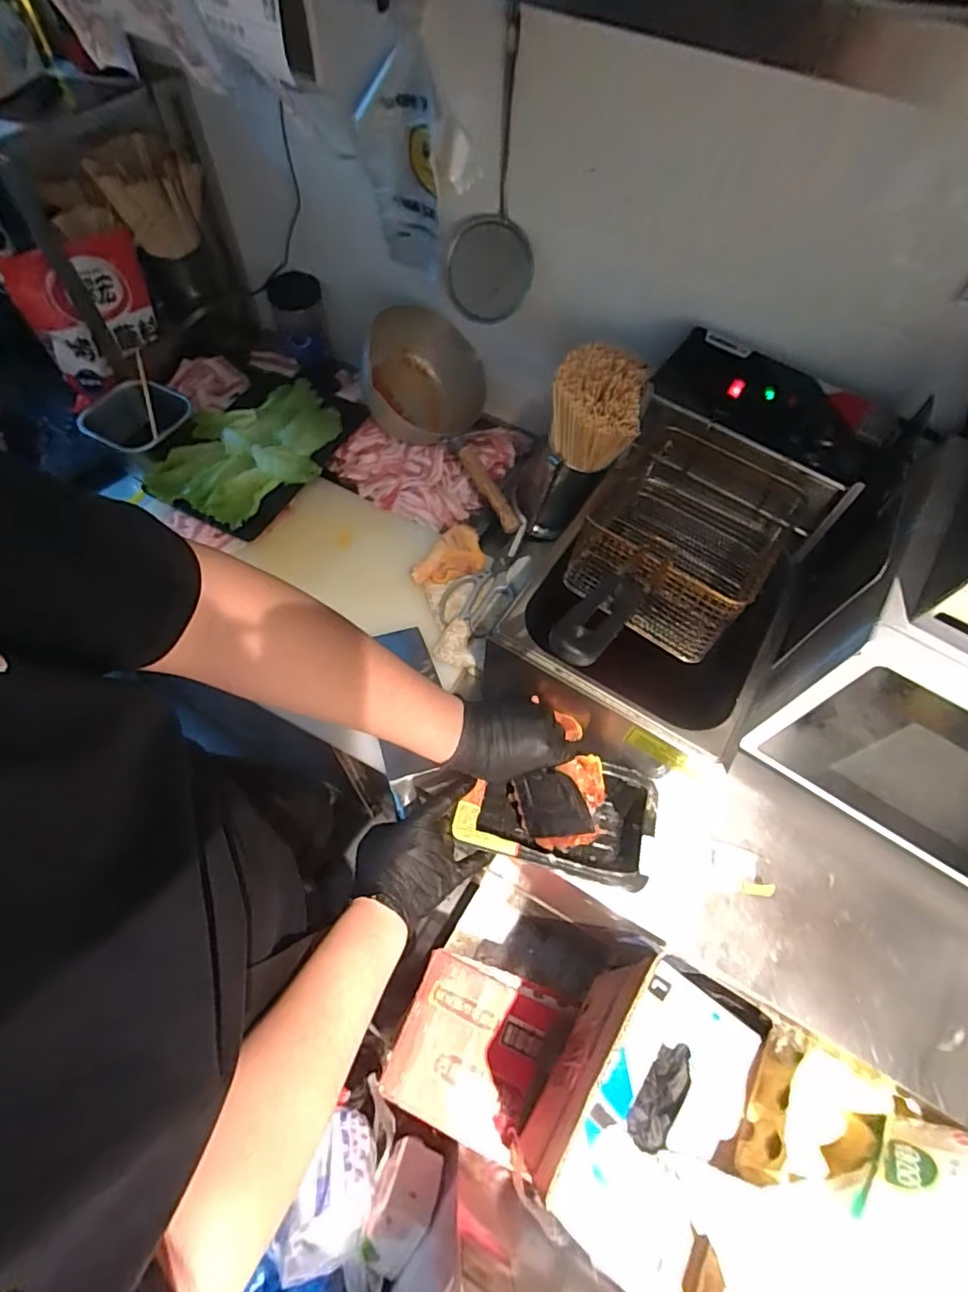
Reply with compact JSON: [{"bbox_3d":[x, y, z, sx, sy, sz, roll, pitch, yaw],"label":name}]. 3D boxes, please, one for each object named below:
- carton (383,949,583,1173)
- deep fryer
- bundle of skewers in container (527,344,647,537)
[{"bbox_3d":[-0.011,0.629,0.868,0.239,0.073,0.224,21,64,8],"label":"carton"},{"bbox_3d":[0.232,-0.102,0.632,0.268,0.215,0.425,35,66,14],"label":"deep fryer"},{"bbox_3d":[0.128,-0.246,0.744,0.109,0.259,0.115,15,63,5],"label":"bundle of skewers in container"}]

